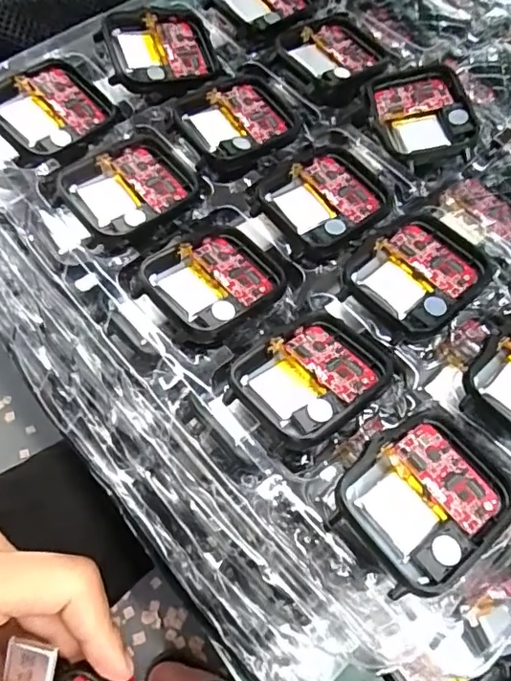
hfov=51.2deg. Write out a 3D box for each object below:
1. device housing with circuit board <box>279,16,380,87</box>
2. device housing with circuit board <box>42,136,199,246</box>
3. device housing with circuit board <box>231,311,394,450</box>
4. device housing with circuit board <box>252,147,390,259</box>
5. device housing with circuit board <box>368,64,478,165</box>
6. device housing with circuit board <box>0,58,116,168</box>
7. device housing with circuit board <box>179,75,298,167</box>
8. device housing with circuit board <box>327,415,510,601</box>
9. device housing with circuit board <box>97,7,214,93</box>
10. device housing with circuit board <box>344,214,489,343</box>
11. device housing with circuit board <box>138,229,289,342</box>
[{"bbox_3d":[0.034,-0.123,0.228,0.042,0.007,0.037,-33,70,-16],"label":"device housing with circuit board"},{"bbox_3d":[-0.046,-0.055,0.193,0.048,0.007,0.038,-33,70,-16],"label":"device housing with circuit board"},{"bbox_3d":[0.019,0.011,0.165,0.045,0.005,0.037,-31,54,-17],"label":"device housing with circuit board"},{"bbox_3d":[0.025,-0.051,0.196,0.044,0.005,0.039,-32,70,-16],"label":"device housing with circuit board"},{"bbox_3d":[0.067,-0.089,0.215,0.036,0.012,0.044,-7,65,-5],"label":"device housing with circuit board"},{"bbox_3d":[-0.080,-0.090,0.209,0.039,0.012,0.047,37,69,15],"label":"device housing with circuit board"},{"bbox_3d":[-0.007,-0.088,0.211,0.042,0.006,0.037,-26,68,-13],"label":"device housing with circuit board"},{"bbox_3d":[0.046,0.043,0.146,0.046,0.007,0.038,-37,71,-17],"label":"device housing with circuit board"},{"bbox_3d":[-0.040,-0.122,0.223,0.045,0.013,0.039,-14,66,-8],"label":"device housing with circuit board"},{"bbox_3d":[0.054,-0.022,0.179,0.044,0.006,0.038,-30,69,-15],"label":"device housing with circuit board"},{"bbox_3d":[-0.014,-0.021,0.181,0.043,0.010,0.037,-36,71,-17],"label":"device housing with circuit board"}]

